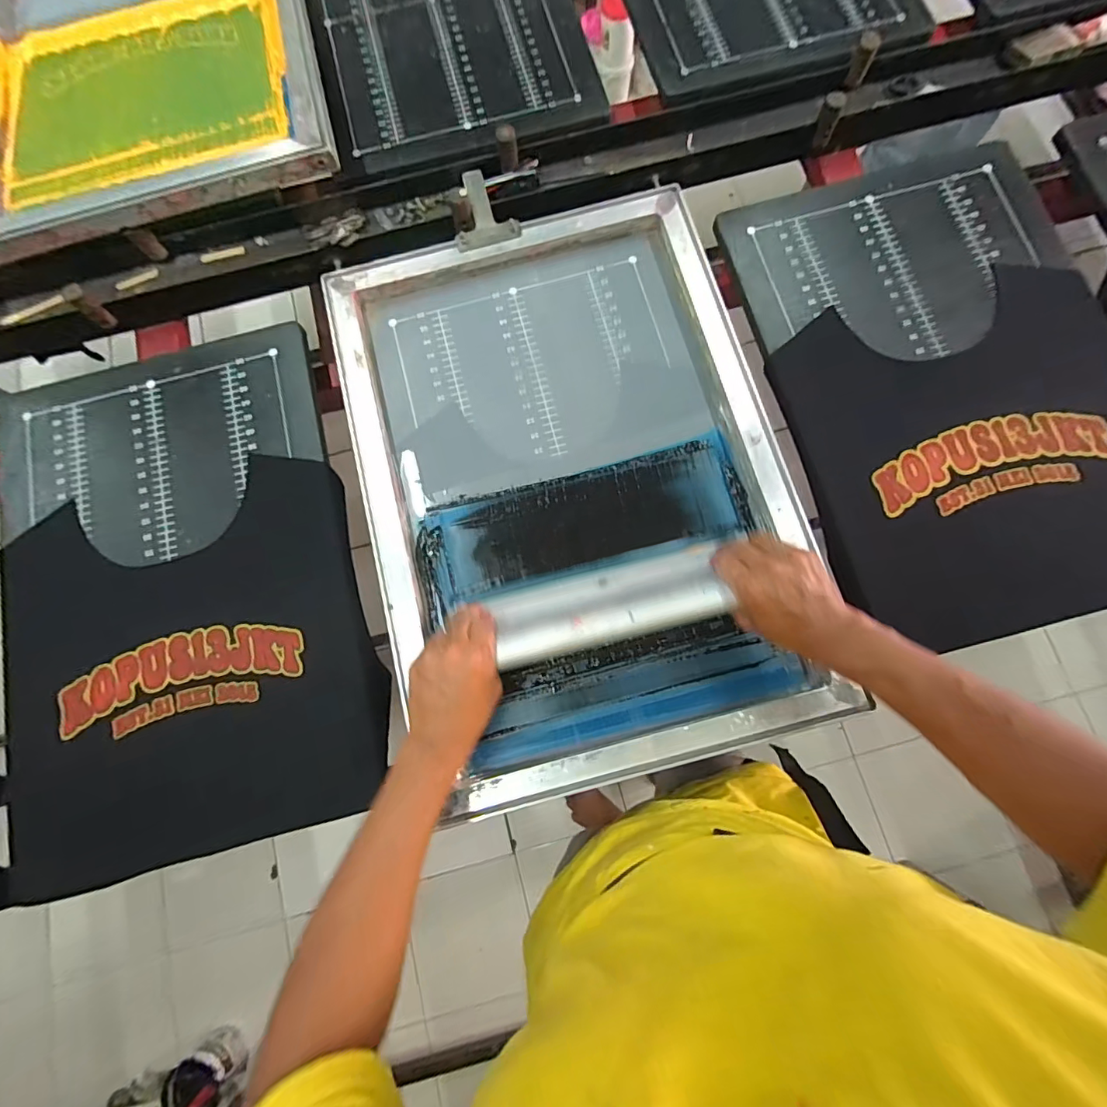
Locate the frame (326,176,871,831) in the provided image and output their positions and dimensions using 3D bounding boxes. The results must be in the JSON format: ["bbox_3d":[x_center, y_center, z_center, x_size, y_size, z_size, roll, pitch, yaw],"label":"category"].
[{"bbox_3d":[0.018,-0.088,0.569,0.457,0.040,0.641,-15,80,-2],"label":"frame"}]

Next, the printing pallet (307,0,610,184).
[{"bbox_3d":[-0.159,-0.797,0.717,0.367,0.018,0.574,-14,79,-1],"label":"printing pallet"}]

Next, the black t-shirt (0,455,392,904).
[{"bbox_3d":[-0.419,0.127,0.571,0.408,0.033,0.407,-16,80,-2],"label":"black t-shirt"}]

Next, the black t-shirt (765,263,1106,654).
[{"bbox_3d":[0.515,-0.121,0.590,0.416,0.061,0.419,-14,79,-1],"label":"black t-shirt"}]

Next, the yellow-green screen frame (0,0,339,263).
[{"bbox_3d":[-0.581,-0.716,0.685,0.485,0.045,0.675,-15,74,-2],"label":"yellow-green screen frame"}]

